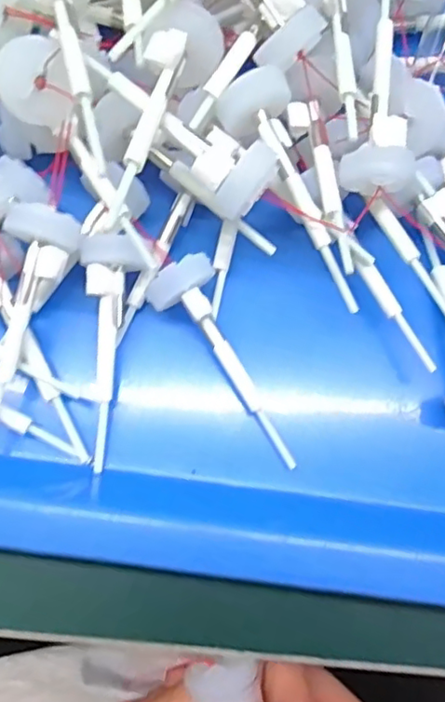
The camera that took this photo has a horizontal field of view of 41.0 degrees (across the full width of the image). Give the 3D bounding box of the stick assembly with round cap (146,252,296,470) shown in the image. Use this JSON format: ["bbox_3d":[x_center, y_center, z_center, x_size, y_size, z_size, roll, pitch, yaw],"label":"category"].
[{"bbox_3d":[0.004,0.004,0.175,0.021,0.014,0.067,-33,96,-9],"label":"stick assembly with round cap"}]

